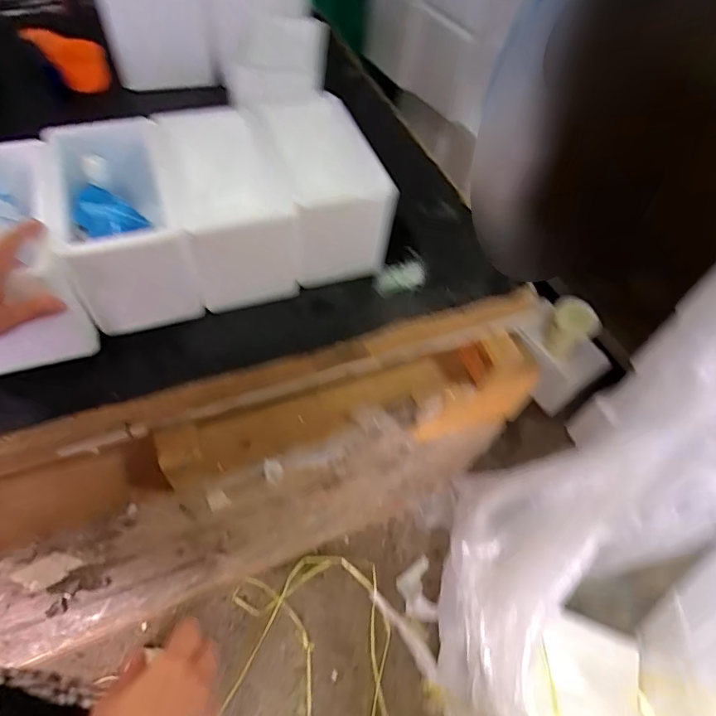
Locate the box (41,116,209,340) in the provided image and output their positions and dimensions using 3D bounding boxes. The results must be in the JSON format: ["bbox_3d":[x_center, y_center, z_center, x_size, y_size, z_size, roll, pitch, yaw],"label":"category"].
[{"bbox_3d":[-0.284,-0.149,0.588,0.130,0.150,0.226,-19,59,-17],"label":"box"}]

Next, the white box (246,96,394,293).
[{"bbox_3d":[-0.047,-0.241,0.675,0.125,0.142,0.266,-11,57,-12],"label":"white box"}]

